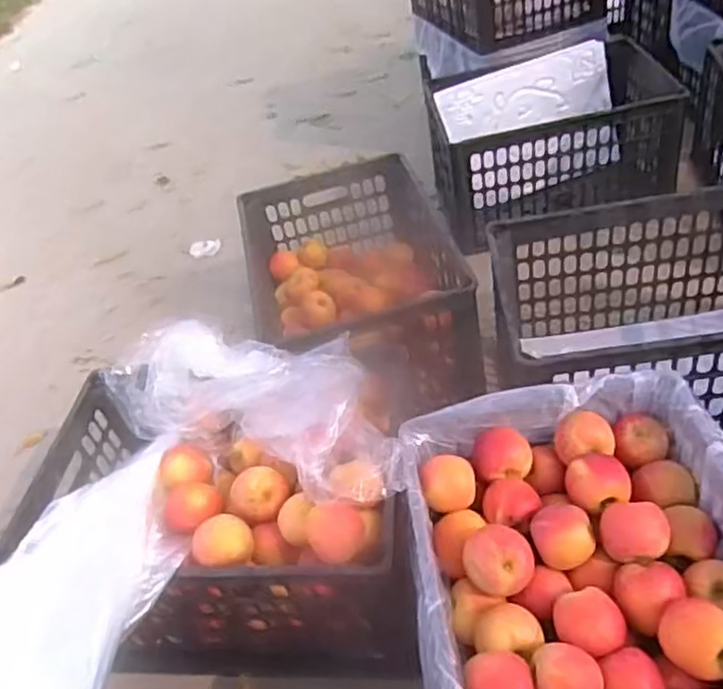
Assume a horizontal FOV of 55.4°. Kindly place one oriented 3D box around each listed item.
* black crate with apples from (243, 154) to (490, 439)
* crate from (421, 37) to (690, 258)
[{"bbox_3d":[-0.019,-0.092,1.231,0.346,0.223,0.482,-14,42,-1],"label":"black crate with apples"},{"bbox_3d":[0.397,-0.418,1.450,0.473,0.264,0.310,-11,44,4],"label":"crate"}]

